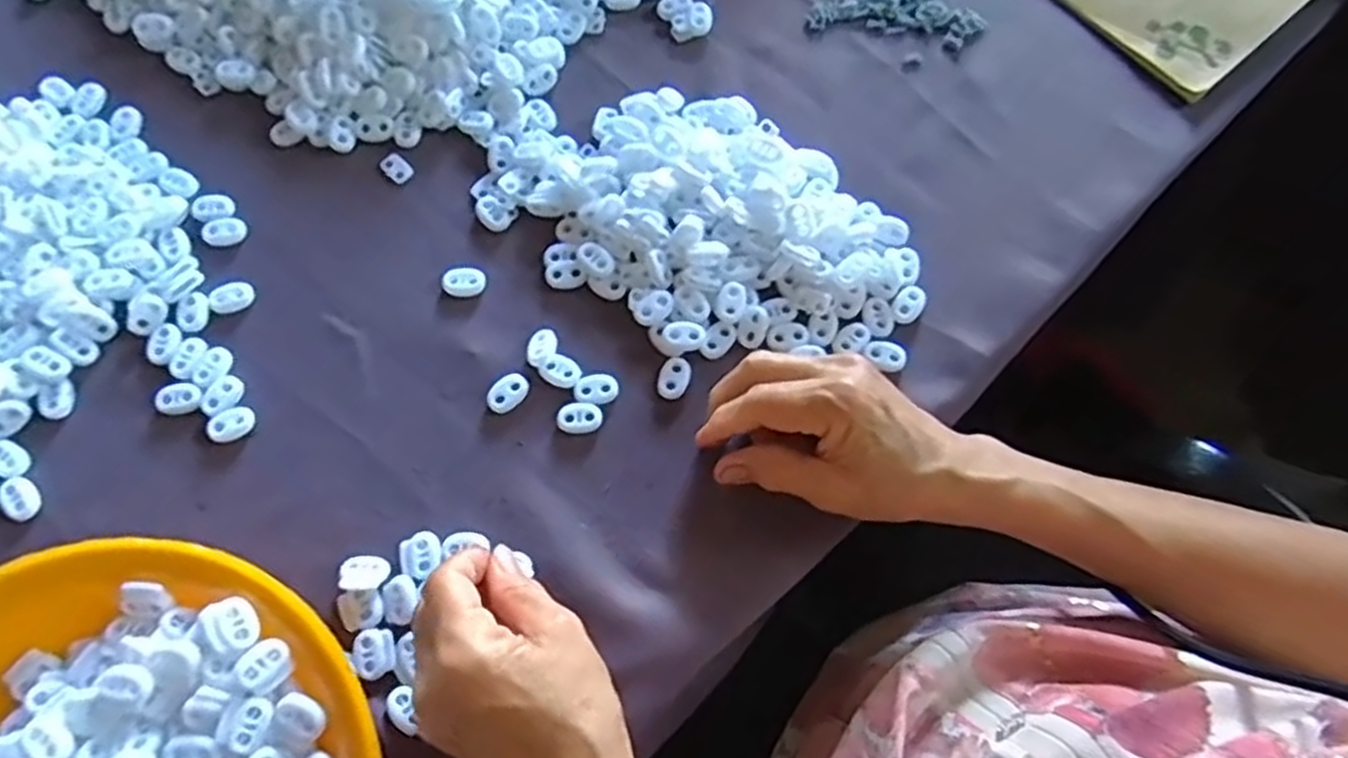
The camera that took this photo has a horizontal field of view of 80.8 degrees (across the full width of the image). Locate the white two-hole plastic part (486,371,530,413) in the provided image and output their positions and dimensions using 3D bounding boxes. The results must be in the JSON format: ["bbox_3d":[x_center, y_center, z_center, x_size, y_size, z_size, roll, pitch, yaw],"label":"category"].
[{"bbox_3d":[-0.085,0.007,0.407,0.017,0.004,0.022,37,75,12],"label":"white two-hole plastic part"}]

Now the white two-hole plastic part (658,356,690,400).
[{"bbox_3d":[0.000,-0.001,0.409,0.015,0.004,0.022,16,71,5],"label":"white two-hole plastic part"}]

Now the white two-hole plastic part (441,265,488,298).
[{"bbox_3d":[-0.113,-0.053,0.428,0.024,0.004,0.017,-4,71,-1],"label":"white two-hole plastic part"}]

